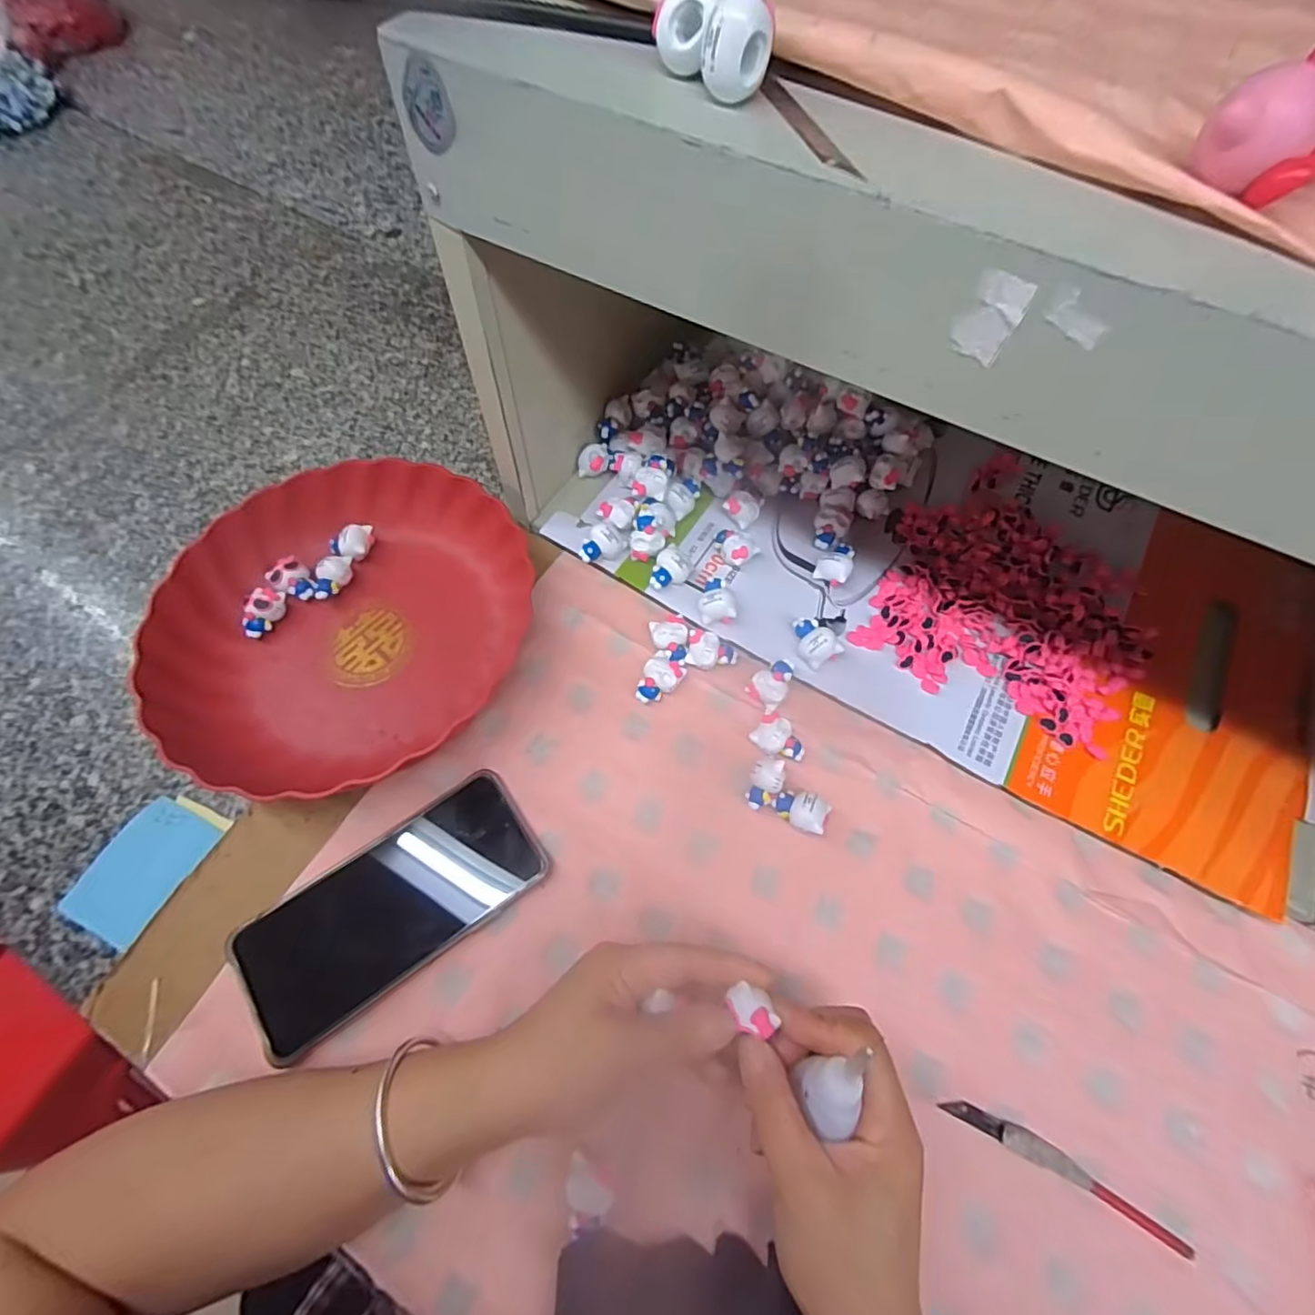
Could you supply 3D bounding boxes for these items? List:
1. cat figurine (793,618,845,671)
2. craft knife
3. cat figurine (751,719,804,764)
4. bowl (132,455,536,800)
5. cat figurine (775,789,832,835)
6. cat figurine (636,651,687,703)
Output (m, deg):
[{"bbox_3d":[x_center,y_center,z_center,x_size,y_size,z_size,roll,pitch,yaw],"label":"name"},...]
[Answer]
[{"bbox_3d":[0.105,-0.011,0.407,0.022,0.023,0.036,-29,68,-13],"label":"cat figurine"},{"bbox_3d":[0.205,0.257,0.301,0.119,0.006,0.012,26,67,12],"label":"craft knife"},{"bbox_3d":[0.079,0.054,0.384,0.023,0.013,0.032,-41,72,-18],"label":"cat figurine"},{"bbox_3d":[-0.208,-0.035,0.405,0.236,0.047,0.219,0,65,0],"label":"bowl"},{"bbox_3d":[0.088,0.094,0.367,0.031,0.017,0.021,27,67,12],"label":"cat figurine"},{"bbox_3d":[0.001,0.016,0.406,0.025,0.017,0.035,31,68,14],"label":"cat figurine"}]

